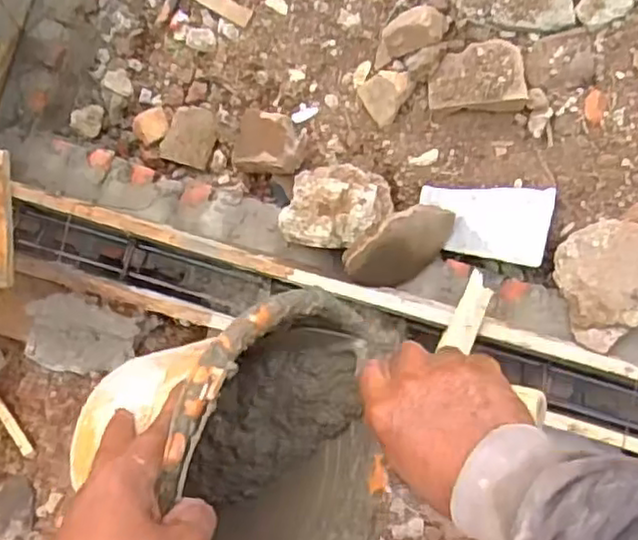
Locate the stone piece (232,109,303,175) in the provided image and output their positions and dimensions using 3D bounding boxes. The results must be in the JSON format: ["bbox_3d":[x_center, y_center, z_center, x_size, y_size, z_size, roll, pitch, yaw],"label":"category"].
[{"bbox_3d":[-0.080,-0.210,1.133,0.115,0.048,0.107,8,84,23],"label":"stone piece"}]

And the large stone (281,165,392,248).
[{"bbox_3d":[0.030,-0.099,1.042,0.155,0.098,0.148,13,87,4],"label":"large stone"}]

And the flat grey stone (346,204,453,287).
[{"bbox_3d":[0.127,-0.035,1.030,0.162,0.147,0.029,-43,54,6],"label":"flat grey stone"}]

